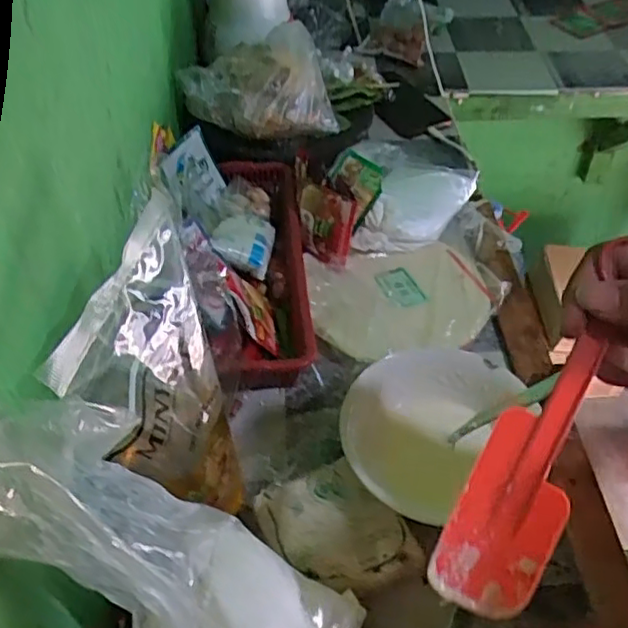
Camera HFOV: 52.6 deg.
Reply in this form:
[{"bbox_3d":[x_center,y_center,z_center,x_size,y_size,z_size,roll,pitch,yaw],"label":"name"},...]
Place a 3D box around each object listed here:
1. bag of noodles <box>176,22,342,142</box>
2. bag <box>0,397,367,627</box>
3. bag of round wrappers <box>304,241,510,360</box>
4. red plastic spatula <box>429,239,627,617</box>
[{"bbox_3d":[-0.073,-0.286,0.795,0.178,0.060,0.150,-12,49,-10],"label":"bag of noodles"},{"bbox_3d":[-0.074,0.138,0.334,0.070,0.274,0.101,-13,40,32],"label":"bag"},{"bbox_3d":[0.091,-0.018,0.643,0.191,0.027,0.149,-8,48,-7],"label":"bag of round wrappers"},{"bbox_3d":[0.103,0.076,0.306,0.048,0.014,0.136,23,85,20],"label":"red plastic spatula"}]

